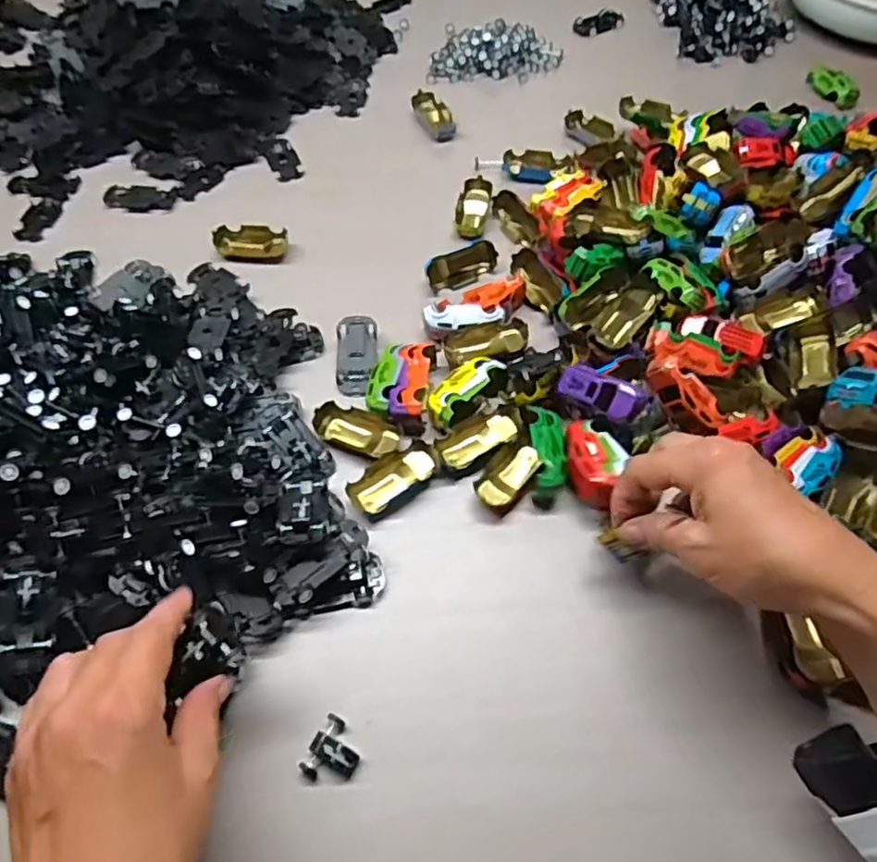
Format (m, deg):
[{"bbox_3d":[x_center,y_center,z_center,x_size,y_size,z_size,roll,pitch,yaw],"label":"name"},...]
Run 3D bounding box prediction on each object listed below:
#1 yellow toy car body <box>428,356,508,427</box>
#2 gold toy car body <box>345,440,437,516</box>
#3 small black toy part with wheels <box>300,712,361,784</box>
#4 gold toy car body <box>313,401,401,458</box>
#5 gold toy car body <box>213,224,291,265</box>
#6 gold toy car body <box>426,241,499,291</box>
[{"bbox_3d":[0.018,-0.030,0.469,0.029,0.020,0.063,36,64,22],"label":"yellow toy car body"},{"bbox_3d":[-0.031,0.032,0.443,0.062,0.015,0.028,-32,62,-19],"label":"gold toy car body"},{"bbox_3d":[-0.056,0.175,0.352,0.026,0.016,0.033,26,60,16],"label":"small black toy part with wheels"},{"bbox_3d":[-0.056,-0.001,0.461,0.062,0.013,0.030,22,59,14],"label":"gold toy car body"},{"bbox_3d":[-0.163,-0.165,0.567,0.059,0.015,0.033,6,57,4],"label":"gold toy car body"},{"bbox_3d":[0.019,-0.140,0.552,0.064,0.021,0.026,-26,60,-16],"label":"gold toy car body"}]

